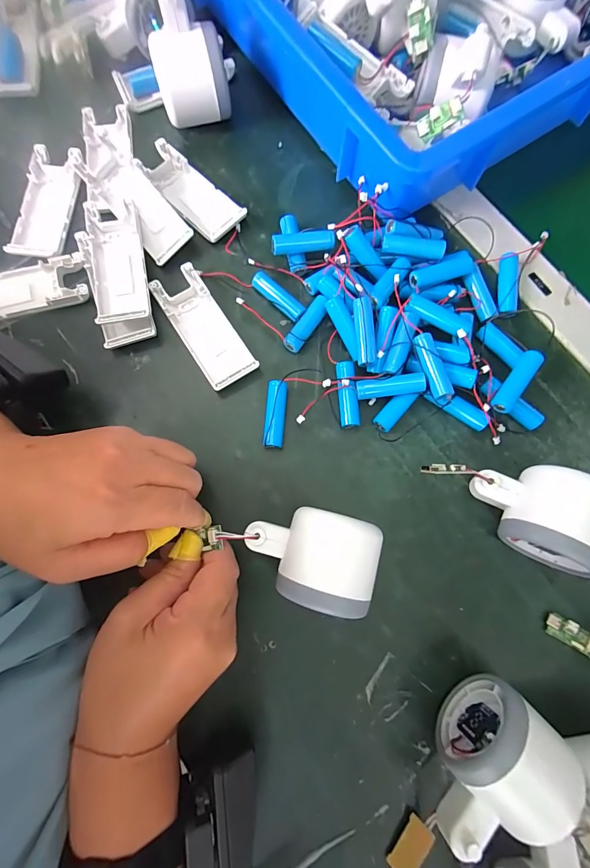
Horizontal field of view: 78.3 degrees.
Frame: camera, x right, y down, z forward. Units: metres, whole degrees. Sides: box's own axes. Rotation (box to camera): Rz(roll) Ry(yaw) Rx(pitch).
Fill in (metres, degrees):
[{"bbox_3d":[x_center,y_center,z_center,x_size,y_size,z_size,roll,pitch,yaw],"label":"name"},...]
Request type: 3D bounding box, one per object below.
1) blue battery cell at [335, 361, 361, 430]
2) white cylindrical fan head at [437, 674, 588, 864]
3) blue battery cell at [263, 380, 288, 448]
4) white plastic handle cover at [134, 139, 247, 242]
[{"bbox_3d":[0.040,-0.031,0.277,0.015,0.016,0.051,-2,79,-2],"label":"blue battery cell"},{"bbox_3d":[0.114,0.195,0.213,0.080,0.056,0.051,-43,83,-8],"label":"white cylindrical fan head"},{"bbox_3d":[-0.015,-0.014,0.275,0.015,0.016,0.050,5,79,0],"label":"blue battery cell"},{"bbox_3d":[-0.090,-0.206,0.309,0.099,0.011,0.038,44,81,7],"label":"white plastic handle cover"}]

